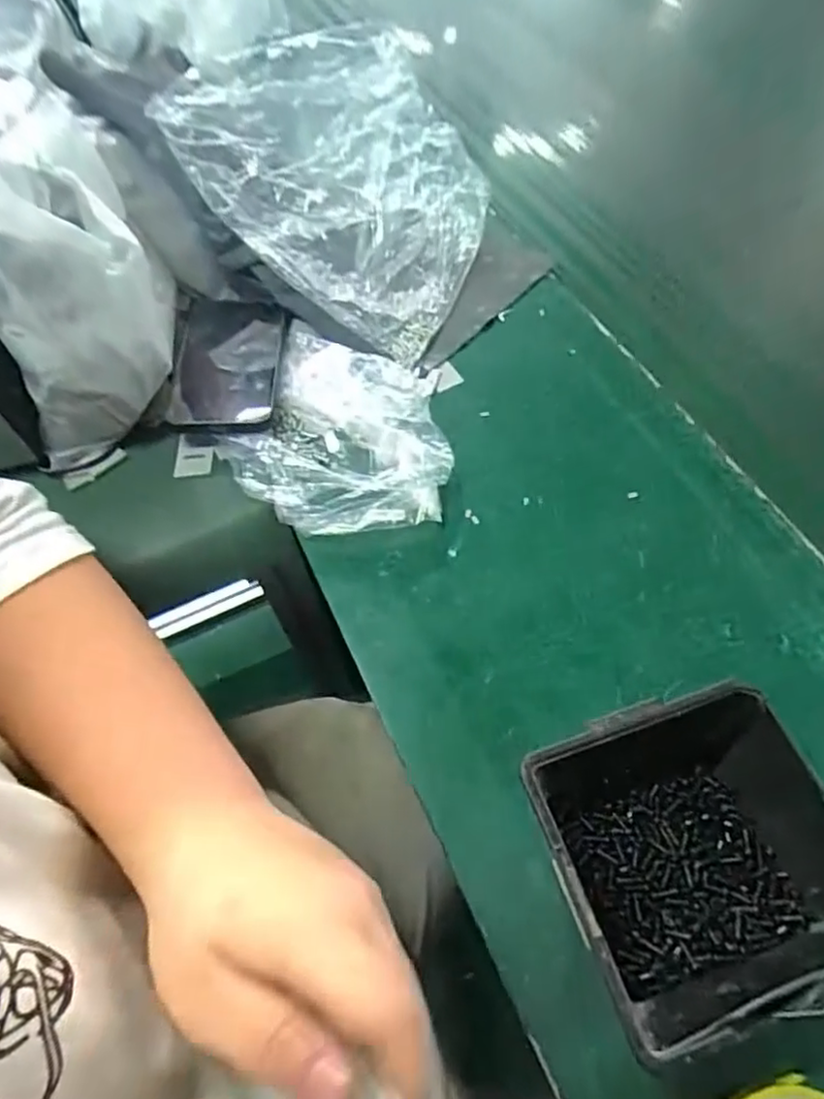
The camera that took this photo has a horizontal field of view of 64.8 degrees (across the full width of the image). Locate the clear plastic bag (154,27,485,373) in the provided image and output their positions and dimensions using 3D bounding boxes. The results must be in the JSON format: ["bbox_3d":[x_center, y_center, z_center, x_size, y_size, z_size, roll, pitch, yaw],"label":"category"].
[{"bbox_3d":[-0.047,-0.301,0.517,0.279,0.092,0.200,42,62,7],"label":"clear plastic bag"}]

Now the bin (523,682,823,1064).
[{"bbox_3d":[0.127,0.136,0.293,0.131,0.066,0.114,-16,60,-8],"label":"bin"}]

